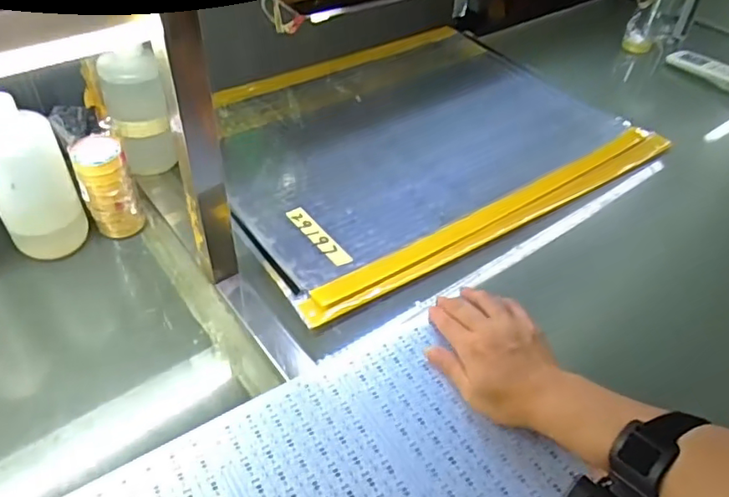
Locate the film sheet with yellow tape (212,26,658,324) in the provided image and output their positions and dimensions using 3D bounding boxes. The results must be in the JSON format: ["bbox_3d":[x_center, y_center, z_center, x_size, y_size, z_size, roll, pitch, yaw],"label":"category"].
[{"bbox_3d":[0.058,-0.163,0.801,0.565,0.018,0.432,-25,52,-27],"label":"film sheet with yellow tape"}]

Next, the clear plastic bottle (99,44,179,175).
[{"bbox_3d":[-0.261,-0.161,0.665,0.057,0.143,0.063,-20,49,-23],"label":"clear plastic bottle"}]

